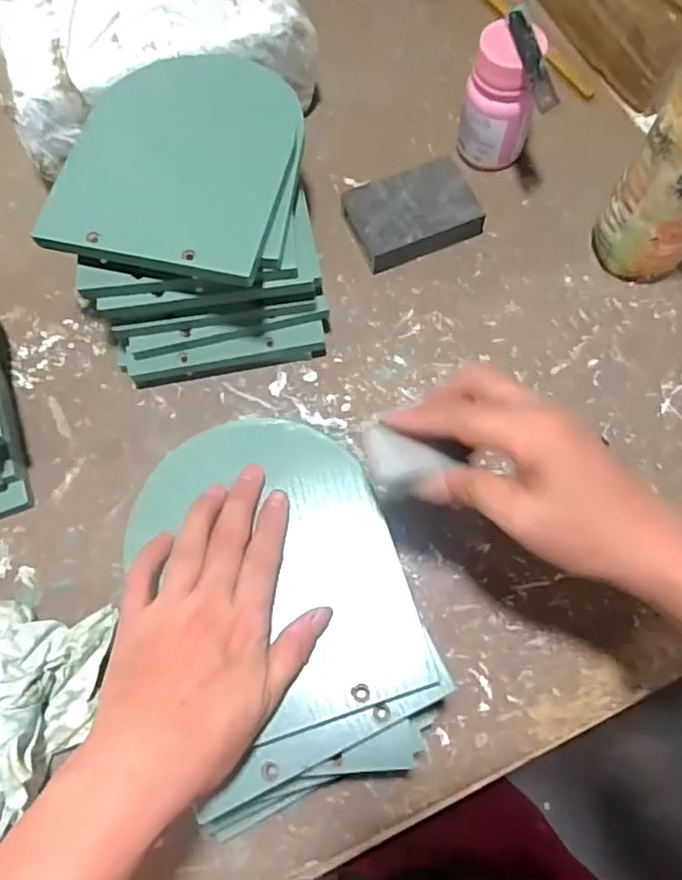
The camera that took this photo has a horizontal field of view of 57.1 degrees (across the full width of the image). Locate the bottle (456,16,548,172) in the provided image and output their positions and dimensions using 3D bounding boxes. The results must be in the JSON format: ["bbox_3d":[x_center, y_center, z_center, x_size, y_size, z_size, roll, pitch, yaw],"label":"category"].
[{"bbox_3d":[0.128,-0.270,0.504,0.053,0.101,0.049,0,70,1],"label":"bottle"}]

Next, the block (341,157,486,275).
[{"bbox_3d":[0.059,-0.184,0.512,0.098,0.029,0.073,-24,71,-7],"label":"block"}]

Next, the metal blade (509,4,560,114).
[{"bbox_3d":[0.140,-0.278,0.457,0.020,0.008,0.097,-9,70,-2],"label":"metal blade"}]

